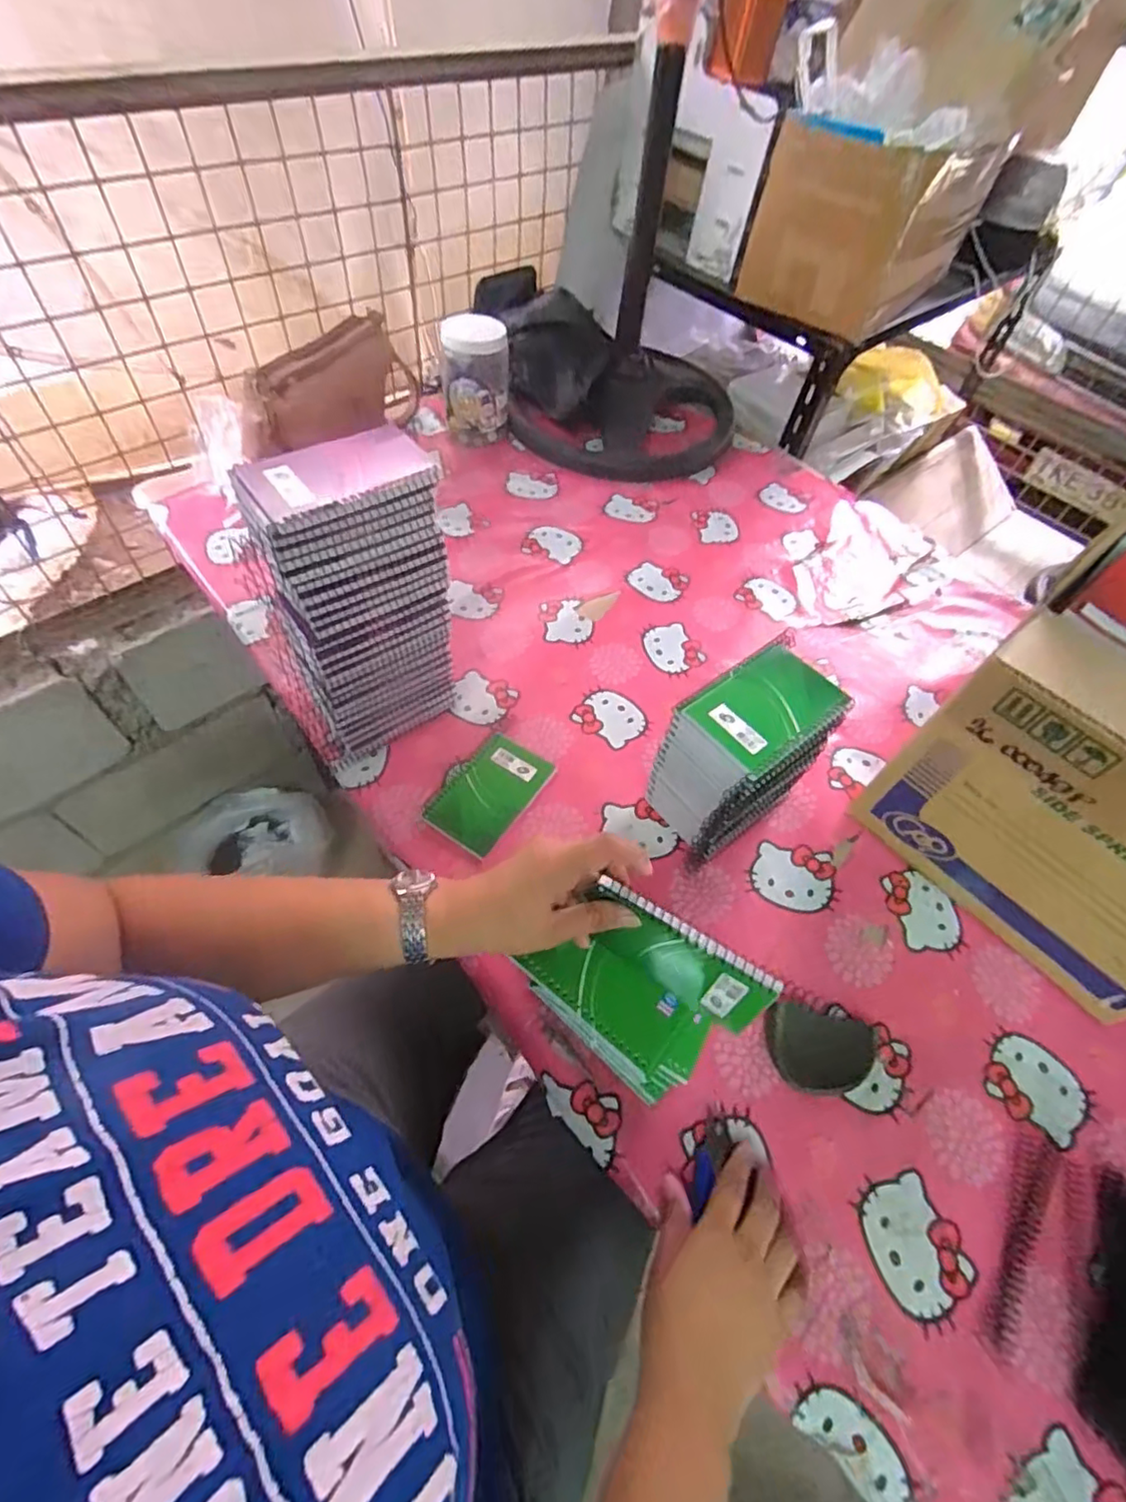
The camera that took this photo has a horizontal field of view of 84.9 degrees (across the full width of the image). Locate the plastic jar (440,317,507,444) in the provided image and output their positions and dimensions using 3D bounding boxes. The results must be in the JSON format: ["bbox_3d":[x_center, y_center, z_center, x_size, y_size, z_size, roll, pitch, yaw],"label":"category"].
[{"bbox_3d":[-0.139,-0.583,0.979,0.097,0.153,0.095,1,56,-2],"label":"plastic jar"}]

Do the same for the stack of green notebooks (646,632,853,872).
[{"bbox_3d":[0.164,0.010,0.590,0.140,0.176,0.095,-28,62,-20],"label":"stack of green notebooks"}]

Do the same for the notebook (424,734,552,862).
[{"bbox_3d":[-0.076,0.043,0.651,0.082,0.016,0.130,30,60,16],"label":"notebook"}]

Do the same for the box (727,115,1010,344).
[{"bbox_3d":[0.472,-0.824,0.951,0.343,0.207,0.235,-37,67,-25],"label":"box"}]

